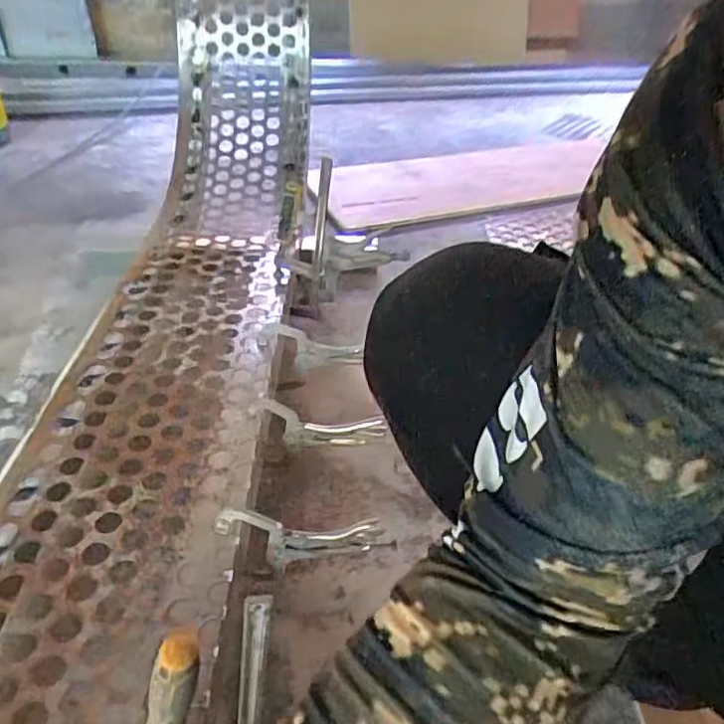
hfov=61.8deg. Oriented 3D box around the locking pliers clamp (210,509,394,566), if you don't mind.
[{"bbox_3d":[-0.054,0.166,0.570,0.165,0.058,0.016,5,38,2],"label":"locking pliers clamp"}]

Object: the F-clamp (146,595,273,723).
[{"bbox_3d":[-0.095,0.204,0.363,0.077,0.190,0.026,3,38,-1],"label":"F-clamp"}]

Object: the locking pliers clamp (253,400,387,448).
[{"bbox_3d":[-0.051,0.075,0.692,0.155,0.050,0.025,8,39,5],"label":"locking pliers clamp"}]

